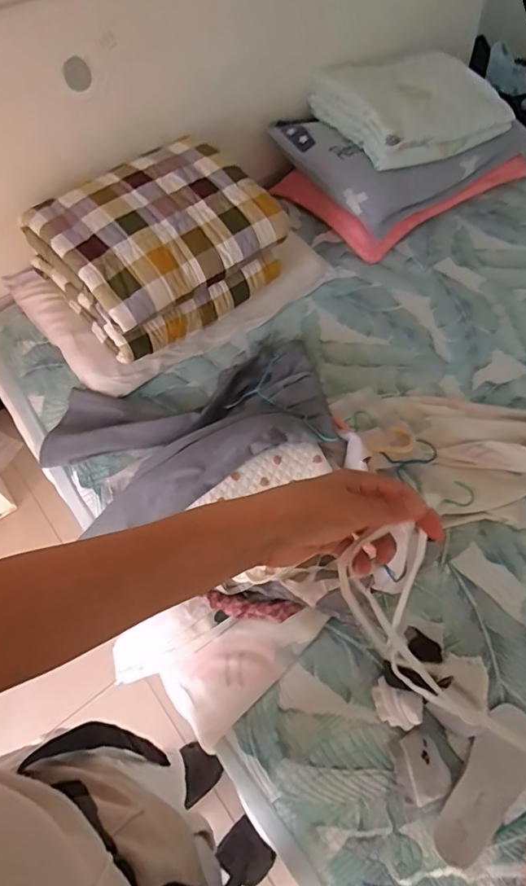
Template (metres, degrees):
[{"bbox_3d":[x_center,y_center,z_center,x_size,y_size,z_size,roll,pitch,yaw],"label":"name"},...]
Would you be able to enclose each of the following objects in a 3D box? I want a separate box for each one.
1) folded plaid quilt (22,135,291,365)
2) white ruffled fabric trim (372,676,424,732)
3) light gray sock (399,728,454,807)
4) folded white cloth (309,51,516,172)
[{"bbox_3d":[-0.237,-0.451,1.151,0.449,0.225,0.366,-39,67,-20],"label":"folded plaid quilt"},{"bbox_3d":[0.218,0.428,0.822,0.081,0.031,0.060,24,61,12],"label":"white ruffled fabric trim"},{"bbox_3d":[0.248,0.500,0.782,0.068,0.022,0.089,-18,61,-12],"label":"light gray sock"},{"bbox_3d":[0.394,-0.928,1.359,0.412,0.129,0.376,-29,64,-16],"label":"folded white cloth"}]

